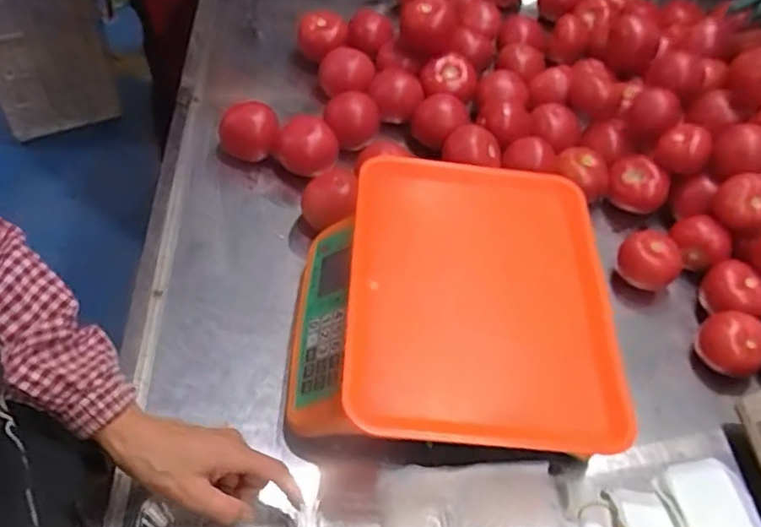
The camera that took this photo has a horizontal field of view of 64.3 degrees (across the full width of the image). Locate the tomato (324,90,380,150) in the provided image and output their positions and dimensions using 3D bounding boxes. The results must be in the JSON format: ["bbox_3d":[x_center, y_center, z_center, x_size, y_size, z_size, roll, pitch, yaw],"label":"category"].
[{"bbox_3d":[-0.037,-0.187,0.787,0.071,0.057,0.066,0,54,-4],"label":"tomato"}]

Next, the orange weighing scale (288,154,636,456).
[{"bbox_3d":[0.060,0.045,0.583,0.283,0.105,0.297,7,53,-2],"label":"orange weighing scale"}]

